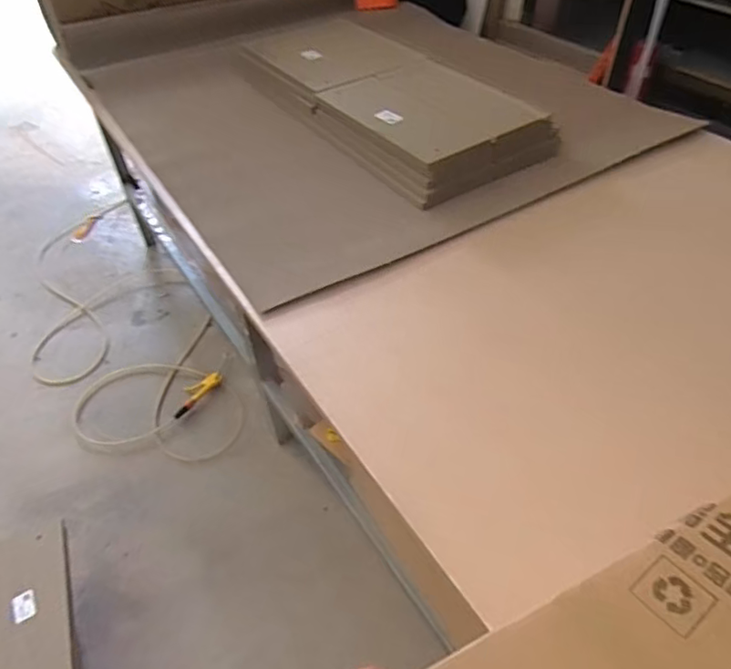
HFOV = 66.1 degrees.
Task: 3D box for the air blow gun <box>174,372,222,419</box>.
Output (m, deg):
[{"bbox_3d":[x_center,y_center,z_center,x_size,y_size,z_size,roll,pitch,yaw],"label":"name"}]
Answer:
[{"bbox_3d":[-0.565,0.191,1.856,0.072,0.047,0.197,30,54,28],"label":"air blow gun"}]

